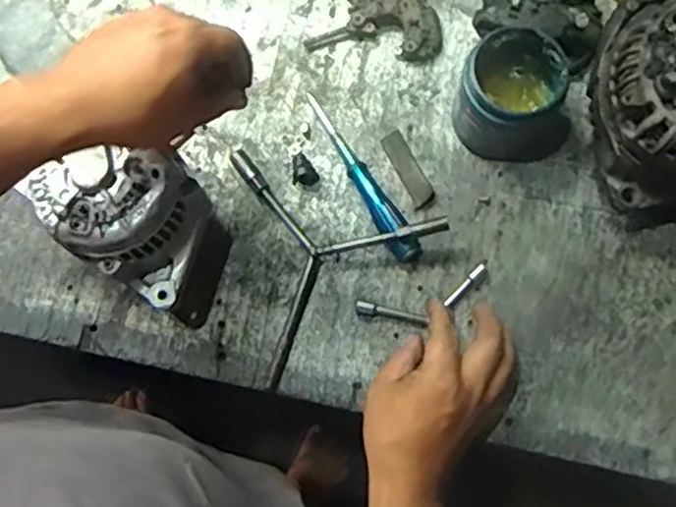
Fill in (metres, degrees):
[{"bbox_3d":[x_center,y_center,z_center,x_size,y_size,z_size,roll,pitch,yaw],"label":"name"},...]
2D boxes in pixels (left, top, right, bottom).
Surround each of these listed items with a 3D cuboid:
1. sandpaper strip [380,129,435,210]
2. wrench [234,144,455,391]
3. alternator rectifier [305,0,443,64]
[{"bbox_3d":[0.070,-0.085,0.684,0.023,0.008,0.084,-25,78,-5],"label":"sandpaper strip"},{"bbox_3d":[-0.045,-0.022,0.654,0.215,0.043,0.196,-41,80,-8],"label":"wrench"},{"bbox_3d":[0.043,-0.243,0.712,0.133,0.027,0.073,10,78,3],"label":"alternator rectifier"}]

